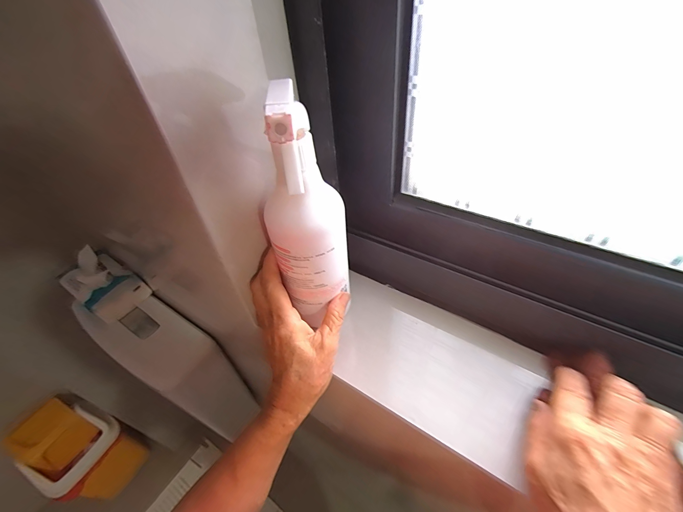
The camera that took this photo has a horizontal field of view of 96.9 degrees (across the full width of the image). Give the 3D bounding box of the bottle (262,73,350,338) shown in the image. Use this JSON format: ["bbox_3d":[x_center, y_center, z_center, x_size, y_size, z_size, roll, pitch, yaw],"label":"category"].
[{"bbox_3d":[-0.026,-0.023,0.249,0.063,0.212,0.055,-17,53,-10],"label":"bottle"}]

